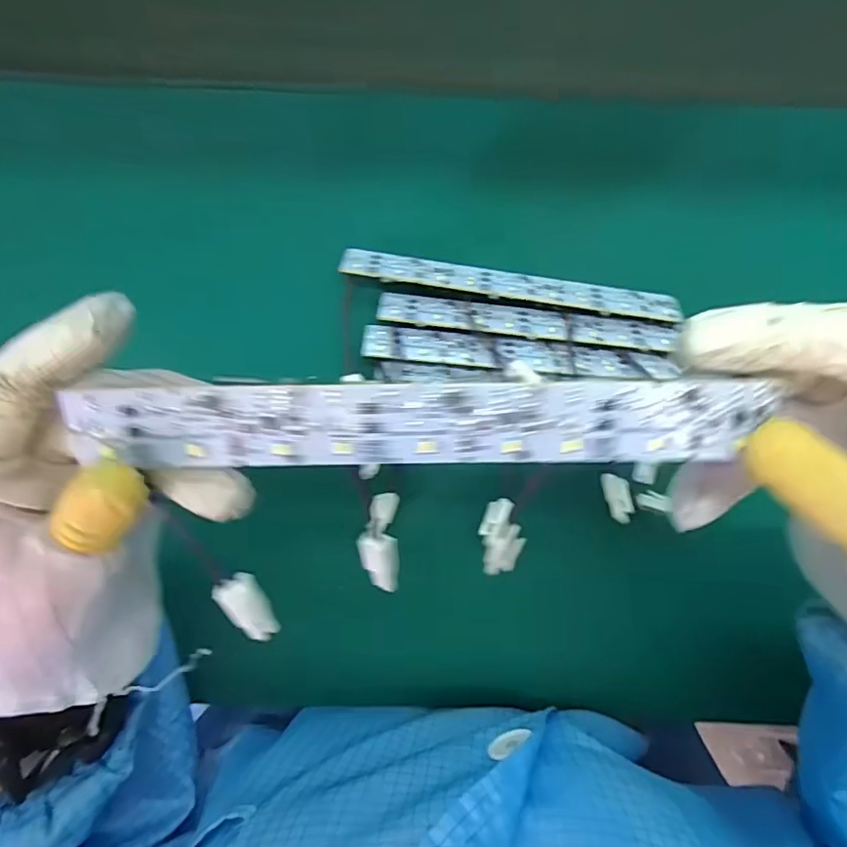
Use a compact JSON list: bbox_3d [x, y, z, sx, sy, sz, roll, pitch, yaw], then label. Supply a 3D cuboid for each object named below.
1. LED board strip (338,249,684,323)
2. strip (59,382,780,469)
[{"bbox_3d":[0.050,-0.081,0.332,0.192,0.006,0.025,9,50,1],"label":"LED board strip"},{"bbox_3d":[0.000,0.001,0.158,0.183,0.004,0.024,-1,114,-1],"label":"strip"}]

